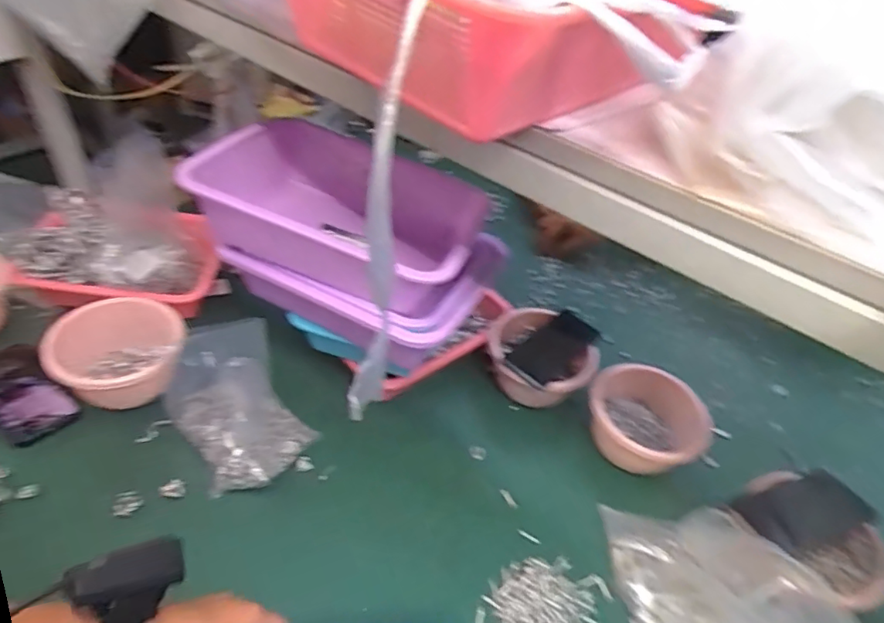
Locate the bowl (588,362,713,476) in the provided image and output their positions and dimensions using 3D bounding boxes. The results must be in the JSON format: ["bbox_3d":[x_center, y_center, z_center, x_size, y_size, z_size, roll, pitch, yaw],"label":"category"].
[{"bbox_3d":[0.277,0.154,0.782,0.151,0.096,0.140,6,43,-5],"label":"bowl"}]

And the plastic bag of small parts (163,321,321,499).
[{"bbox_3d":[-0.244,0.113,0.681,0.134,0.144,0.159,-27,54,-33],"label":"plastic bag of small parts"}]

